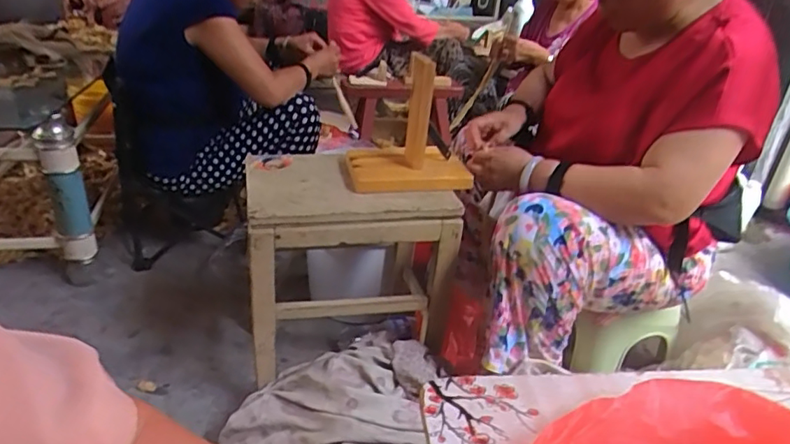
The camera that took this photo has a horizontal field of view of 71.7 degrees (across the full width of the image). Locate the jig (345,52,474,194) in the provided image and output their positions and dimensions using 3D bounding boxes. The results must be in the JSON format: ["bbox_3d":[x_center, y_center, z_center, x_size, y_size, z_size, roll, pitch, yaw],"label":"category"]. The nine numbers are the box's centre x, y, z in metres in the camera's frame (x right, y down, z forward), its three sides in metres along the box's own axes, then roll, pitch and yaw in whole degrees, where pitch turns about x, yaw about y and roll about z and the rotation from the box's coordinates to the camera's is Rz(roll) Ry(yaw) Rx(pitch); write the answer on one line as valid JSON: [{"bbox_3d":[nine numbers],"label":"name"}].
[{"bbox_3d":[0.026,-0.180,0.963,0.205,0.208,0.164,0,29,-9],"label":"jig"}]

